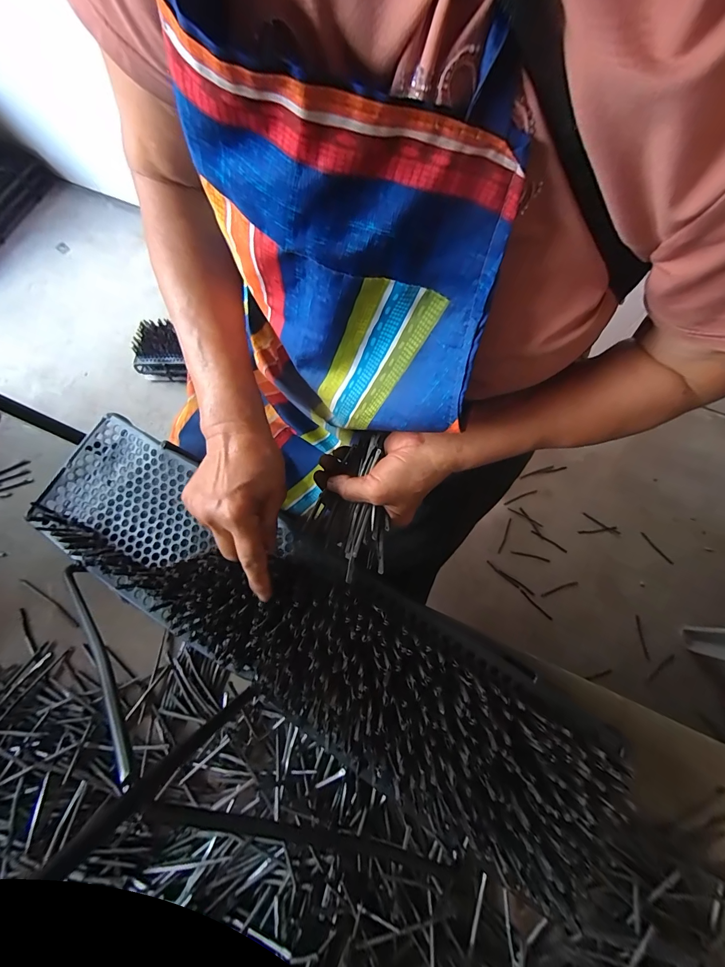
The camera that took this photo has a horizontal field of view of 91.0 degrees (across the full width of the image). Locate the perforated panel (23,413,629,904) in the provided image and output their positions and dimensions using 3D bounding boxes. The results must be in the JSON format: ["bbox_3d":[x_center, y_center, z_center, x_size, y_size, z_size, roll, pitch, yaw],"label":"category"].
[{"bbox_3d":[-0.070,0.121,0.335,0.595,0.048,0.144,27,72,14],"label":"perforated panel"}]

